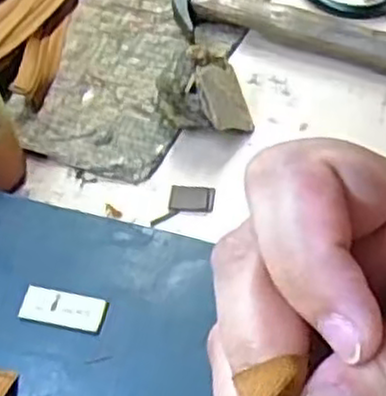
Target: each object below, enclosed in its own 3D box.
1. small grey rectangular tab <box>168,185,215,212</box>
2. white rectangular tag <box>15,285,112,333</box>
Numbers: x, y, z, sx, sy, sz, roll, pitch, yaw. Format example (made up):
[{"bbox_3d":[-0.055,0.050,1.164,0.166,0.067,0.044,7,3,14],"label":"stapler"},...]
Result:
[{"bbox_3d":[-0.001,0.000,0.501,0.030,0.004,0.023,3,51,9],"label":"small grey rectangular tab"},{"bbox_3d":[-0.075,0.063,0.428,0.050,0.004,0.020,9,53,13],"label":"white rectangular tag"}]

